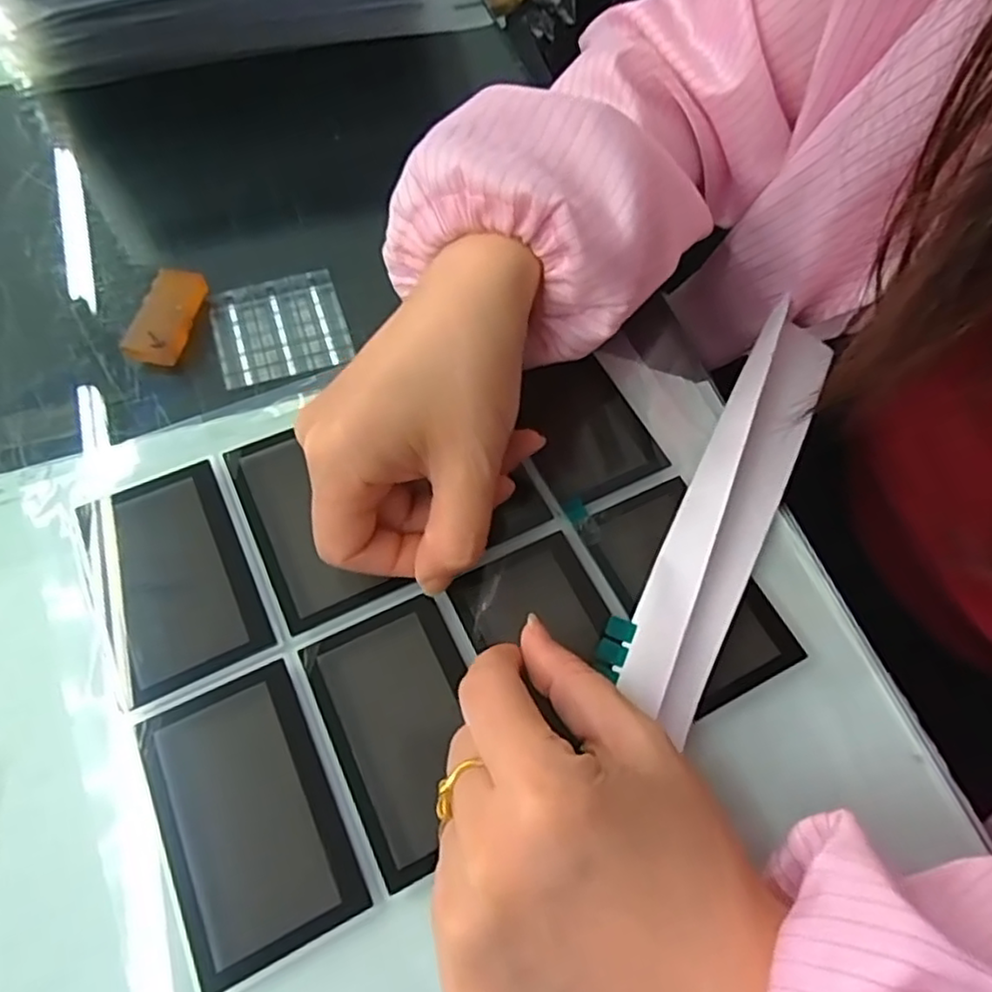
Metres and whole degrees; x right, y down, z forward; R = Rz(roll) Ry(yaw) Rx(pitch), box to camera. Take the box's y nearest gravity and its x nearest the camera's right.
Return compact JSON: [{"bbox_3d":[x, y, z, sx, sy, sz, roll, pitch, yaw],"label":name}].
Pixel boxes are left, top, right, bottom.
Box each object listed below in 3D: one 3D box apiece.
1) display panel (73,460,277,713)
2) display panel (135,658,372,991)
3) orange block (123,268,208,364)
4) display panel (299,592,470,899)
[{"bbox_3d":[-0.123,0.030,0.251,0.054,0.004,0.084,-25,67,-13],"label":"display panel"},{"bbox_3d":[-0.081,0.103,0.217,0.052,0.004,0.084,-24,67,-12],"label":"display panel"},{"bbox_3d":[-0.148,-0.082,0.300,0.022,0.009,0.048,9,64,3],"label":"orange block"},{"bbox_3d":[-0.030,0.080,0.232,0.051,0.006,0.083,-24,67,-12],"label":"display panel"}]

